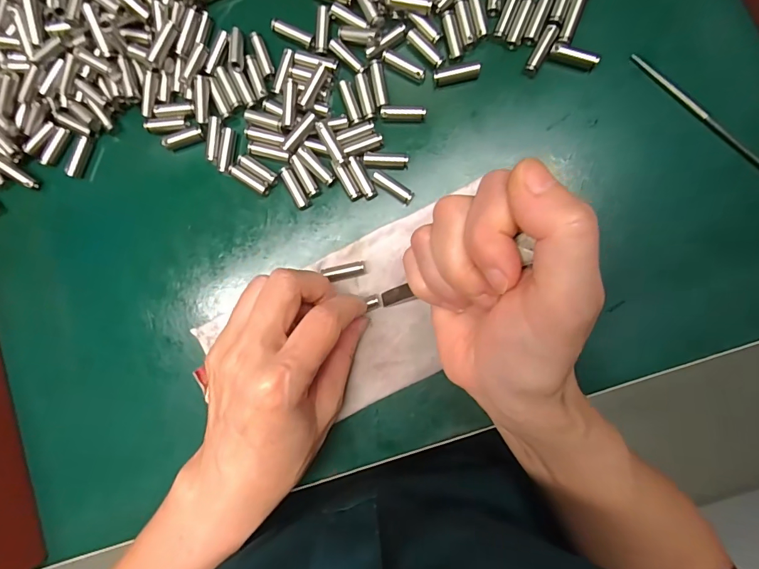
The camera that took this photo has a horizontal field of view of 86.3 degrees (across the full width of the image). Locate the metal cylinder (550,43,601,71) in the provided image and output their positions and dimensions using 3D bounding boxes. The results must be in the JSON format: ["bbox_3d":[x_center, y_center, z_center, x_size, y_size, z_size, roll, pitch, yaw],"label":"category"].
[{"bbox_3d":[0.102,-0.119,0.211,0.024,0.007,0.006,23,95,3],"label":"metal cylinder"}]

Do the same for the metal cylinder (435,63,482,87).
[{"bbox_3d":[0.042,-0.113,0.219,0.024,0.008,0.008,-6,93,5],"label":"metal cylinder"}]

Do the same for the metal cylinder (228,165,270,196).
[{"bbox_3d":[-0.075,-0.061,0.233,0.024,0.006,0.008,31,95,2],"label":"metal cylinder"}]

